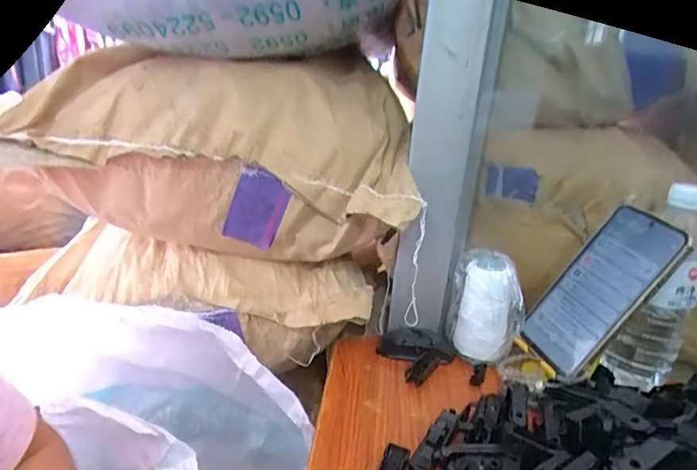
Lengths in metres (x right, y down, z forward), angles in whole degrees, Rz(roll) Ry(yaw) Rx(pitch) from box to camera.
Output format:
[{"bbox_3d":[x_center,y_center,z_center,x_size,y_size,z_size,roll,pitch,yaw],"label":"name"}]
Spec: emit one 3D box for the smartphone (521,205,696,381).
[{"bbox_3d":[0.236,0.053,0.455,0.014,0.165,0.079,28,14,-28],"label":"smartphone"}]

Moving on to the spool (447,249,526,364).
[{"bbox_3d":[0.146,0.076,0.511,0.062,0.108,0.051,4,19,-5],"label":"spool"}]

